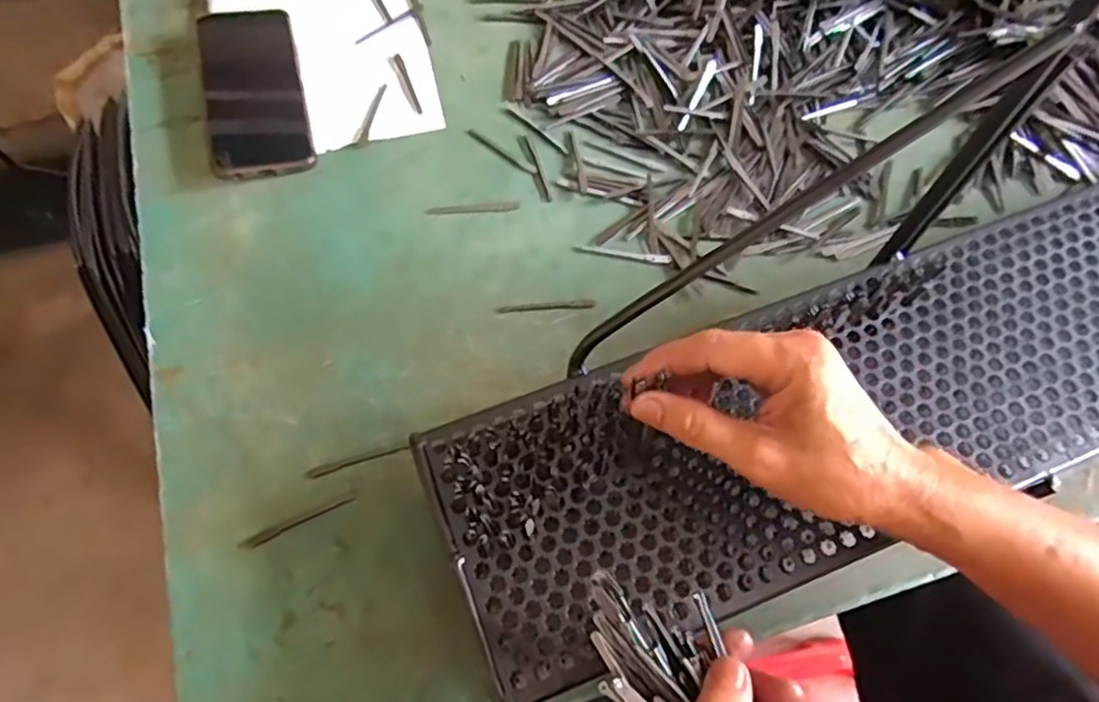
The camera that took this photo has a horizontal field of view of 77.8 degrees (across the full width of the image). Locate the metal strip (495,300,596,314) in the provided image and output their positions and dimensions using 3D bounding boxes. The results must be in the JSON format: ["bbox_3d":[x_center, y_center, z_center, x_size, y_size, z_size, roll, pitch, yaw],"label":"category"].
[{"bbox_3d":[-0.003,-0.031,0.469,0.068,0.004,0.007,-3,68,-3],"label":"metal strip"}]

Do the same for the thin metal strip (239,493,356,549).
[{"bbox_3d":[-0.151,0.102,0.410,0.069,0.004,0.007,-24,70,-11],"label":"thin metal strip"}]

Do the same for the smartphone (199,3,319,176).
[{"bbox_3d":[-0.234,-0.210,0.541,0.073,0.011,0.168,-11,67,-15],"label":"smartphone"}]

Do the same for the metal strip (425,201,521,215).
[{"bbox_3d":[-0.057,-0.106,0.507,0.068,0.004,0.007,-4,68,-3],"label":"metal strip"}]

